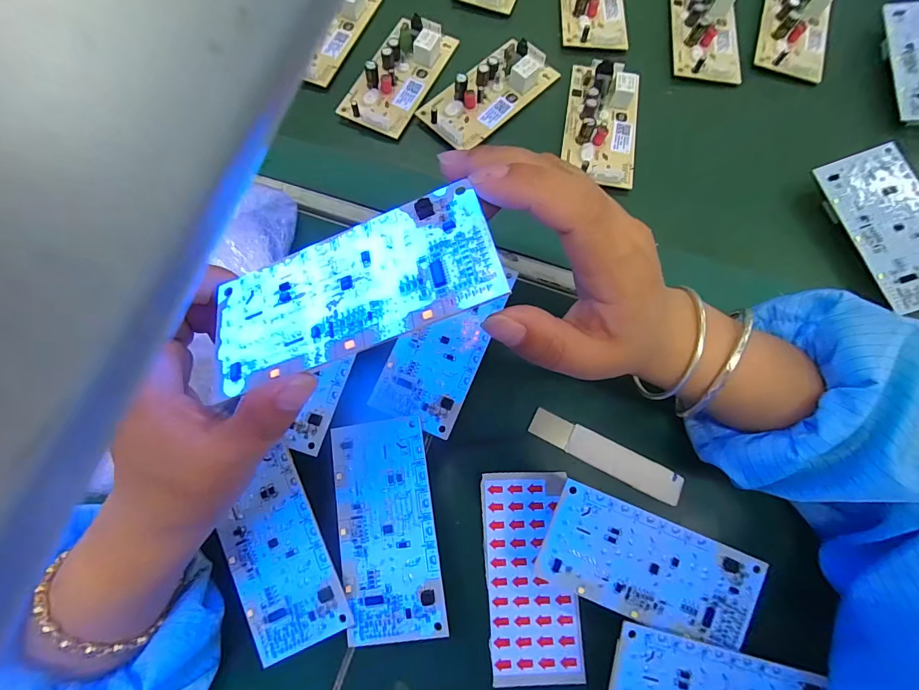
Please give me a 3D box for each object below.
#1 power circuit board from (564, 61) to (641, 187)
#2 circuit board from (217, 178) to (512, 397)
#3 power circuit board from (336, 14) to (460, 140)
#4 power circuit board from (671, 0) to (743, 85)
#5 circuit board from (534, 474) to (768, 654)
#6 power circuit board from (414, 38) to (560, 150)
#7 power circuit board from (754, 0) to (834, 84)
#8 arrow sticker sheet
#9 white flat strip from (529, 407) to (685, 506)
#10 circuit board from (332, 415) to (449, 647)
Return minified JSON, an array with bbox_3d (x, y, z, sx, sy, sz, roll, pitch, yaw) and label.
[{"bbox_3d":[0.111,-0.174,0.312,0.054,0.019,0.110,8,72,6],"label":"power circuit board"},{"bbox_3d":[-0.041,-0.021,0.151,0.110,0.004,0.054,-20,63,9],"label":"circuit board"},{"bbox_3d":[-0.049,-0.224,0.327,0.056,0.018,0.110,22,74,10],"label":"power circuit board"},{"bbox_3d":[0.210,-0.273,0.343,0.053,0.020,0.109,7,72,6],"label":"power circuit board"},{"bbox_3d":[0.103,0.120,0.220,0.112,0.004,0.055,22,84,4],"label":"circuit board"},{"bbox_3d":[0.024,-0.205,0.320,0.113,0.017,0.053,-43,74,-11],"label":"power circuit board"},{"bbox_3d":[0.287,-0.276,0.340,0.053,0.017,0.107,16,73,9],"label":"power circuit board"},{"bbox_3d":[0.041,0.132,0.235,0.051,0.004,0.109,-3,75,0],"label":"arrow sticker sheet"},{"bbox_3d":[0.091,0.068,0.253,0.095,0.006,0.021,26,74,11],"label":"white flat strip"},{"bbox_3d":[-0.041,0.101,0.227,0.054,0.004,0.114,-10,76,6],"label":"circuit board"}]

